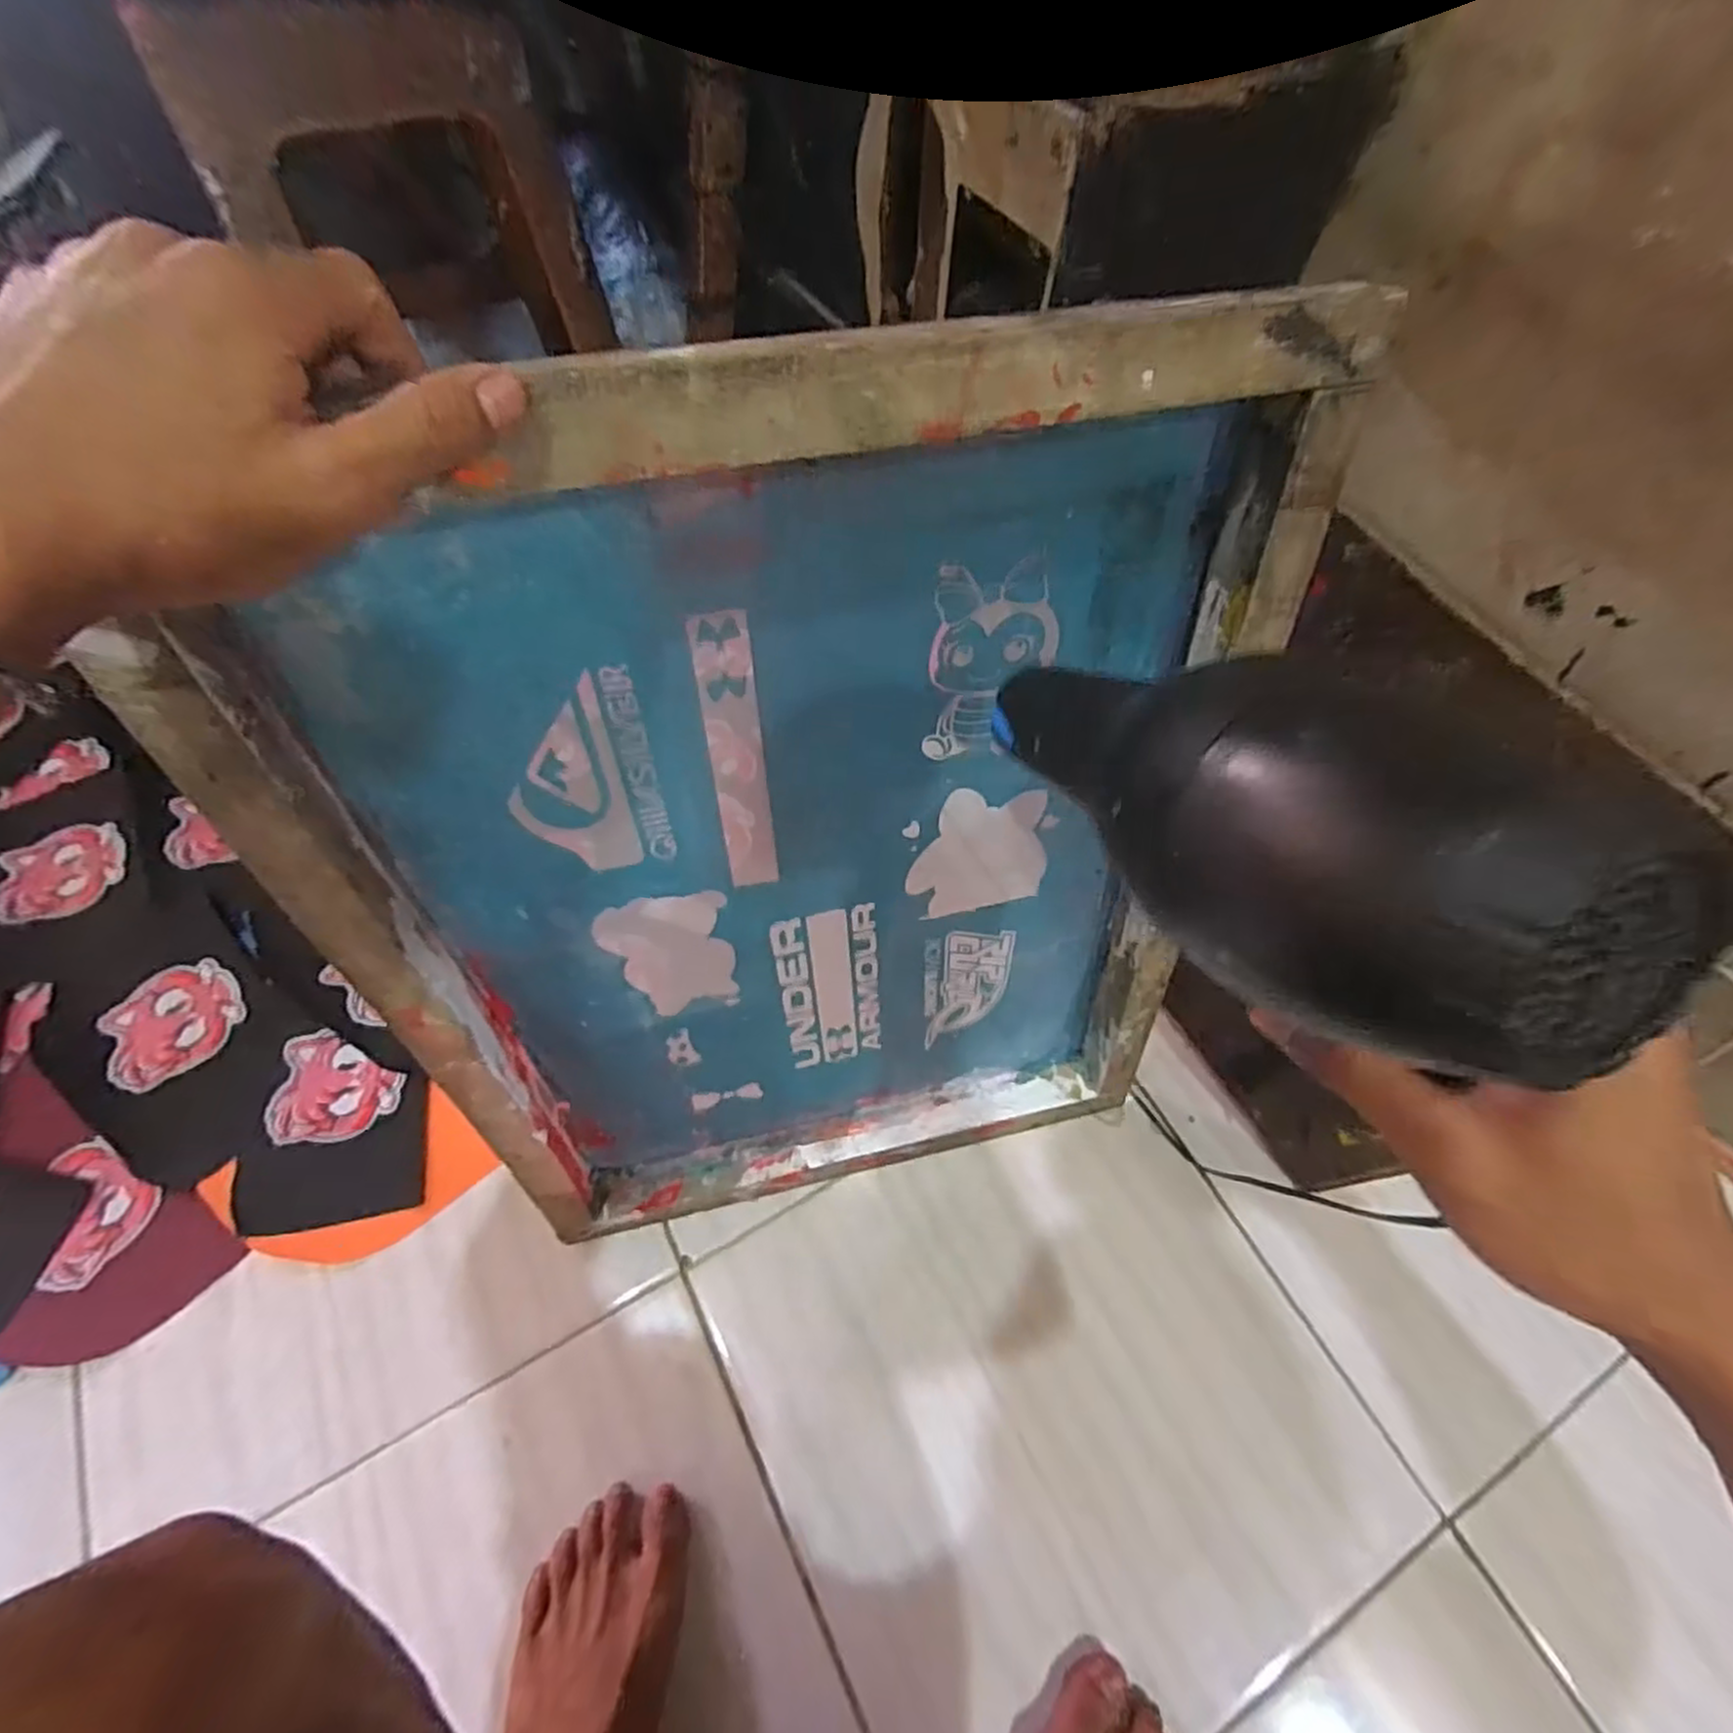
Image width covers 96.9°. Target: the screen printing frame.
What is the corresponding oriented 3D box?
[{"bbox_3d":[-0.019,0.024,0.430,0.431,0.529,0.045,-13,45,-9],"label":"screen printing frame"}]

